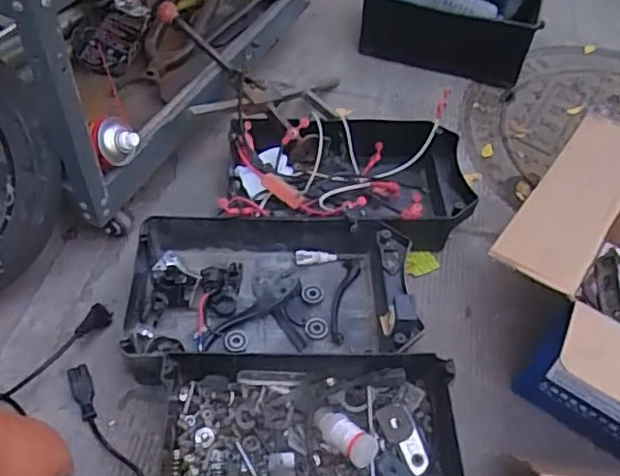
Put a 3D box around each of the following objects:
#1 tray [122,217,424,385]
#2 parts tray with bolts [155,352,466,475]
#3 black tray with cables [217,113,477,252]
[{"bbox_3d":[-0.049,0.071,0.806,0.351,0.104,0.219,-2,50,-6],"label":"tray"},{"bbox_3d":[0.004,0.241,0.683,0.339,0.077,0.215,0,50,-4],"label":"parts tray with bolts"},{"bbox_3d":[0.056,-0.085,0.951,0.355,0.091,0.236,2,50,-3],"label":"black tray with cables"}]

